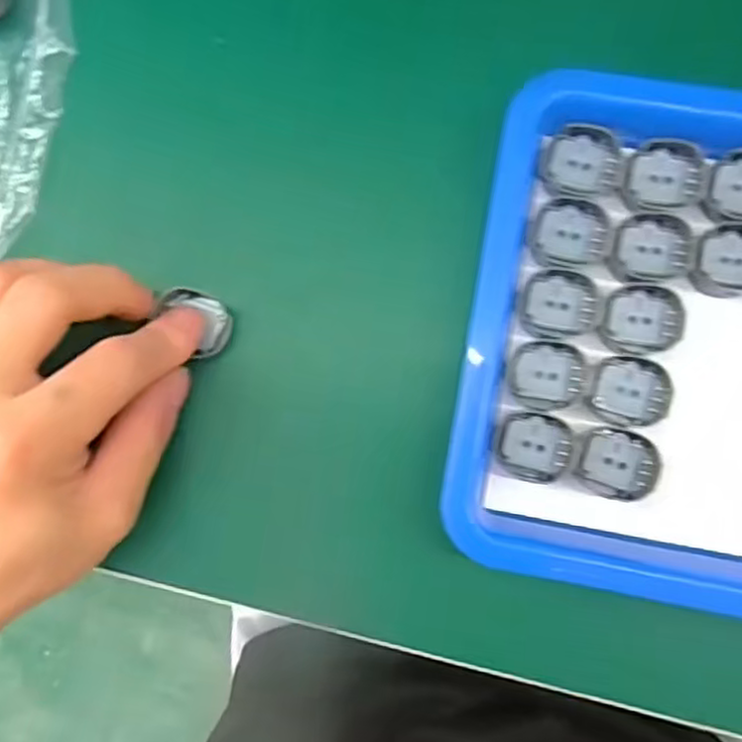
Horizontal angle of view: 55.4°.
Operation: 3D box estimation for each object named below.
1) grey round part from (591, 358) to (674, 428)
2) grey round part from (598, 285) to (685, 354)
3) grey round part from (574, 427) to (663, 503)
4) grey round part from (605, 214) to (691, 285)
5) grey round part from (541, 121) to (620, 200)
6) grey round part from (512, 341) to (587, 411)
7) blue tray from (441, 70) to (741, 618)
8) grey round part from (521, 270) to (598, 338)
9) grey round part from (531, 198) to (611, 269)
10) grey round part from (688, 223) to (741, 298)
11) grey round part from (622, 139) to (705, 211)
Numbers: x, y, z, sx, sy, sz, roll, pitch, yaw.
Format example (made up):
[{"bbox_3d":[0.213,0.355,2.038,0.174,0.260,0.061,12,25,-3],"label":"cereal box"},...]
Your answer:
[{"bbox_3d":[0.094,0.007,0.253,0.027,0.004,0.023,17,87,4],"label":"grey round part"},{"bbox_3d":[0.098,-0.019,0.254,0.028,0.006,0.024,8,86,3],"label":"grey round part"},{"bbox_3d":[0.088,0.033,0.252,0.027,0.006,0.024,16,87,4],"label":"grey round part"},{"bbox_3d":[0.100,-0.044,0.255,0.028,0.004,0.024,-3,86,2],"label":"grey round part"},{"bbox_3d":[0.076,-0.076,0.256,0.026,0.006,0.024,0,86,3],"label":"grey round part"},{"bbox_3d":[0.064,0.002,0.255,0.025,0.004,0.023,0,86,3],"label":"grey round part"},{"bbox_3d":[0.144,-0.004,0.250,0.213,0.031,0.180,10,86,3],"label":"blue tray"},{"bbox_3d":[0.069,-0.024,0.256,0.026,0.004,0.024,0,86,3],"label":"grey round part"},{"bbox_3d":[0.073,-0.050,0.257,0.025,0.006,0.024,0,86,3],"label":"grey round part"},{"bbox_3d":[0.129,-0.040,0.253,0.028,0.004,0.025,1,86,3],"label":"grey round part"},{"bbox_3d":[0.106,-0.070,0.253,0.026,0.005,0.024,0,86,3],"label":"grey round part"}]

